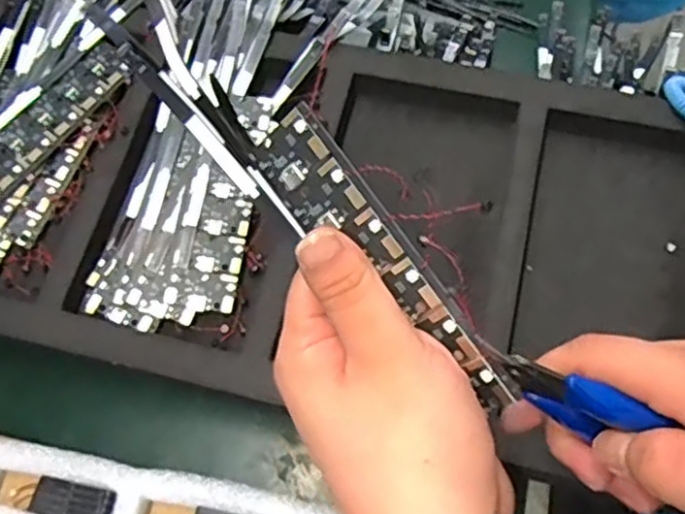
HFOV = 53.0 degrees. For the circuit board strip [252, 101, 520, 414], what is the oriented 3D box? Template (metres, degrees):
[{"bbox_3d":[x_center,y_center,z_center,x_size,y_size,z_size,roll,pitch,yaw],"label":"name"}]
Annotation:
[{"bbox_3d":[0.014,0.004,0.251,0.128,0.030,0.004,53,34,1],"label":"circuit board strip"}]

